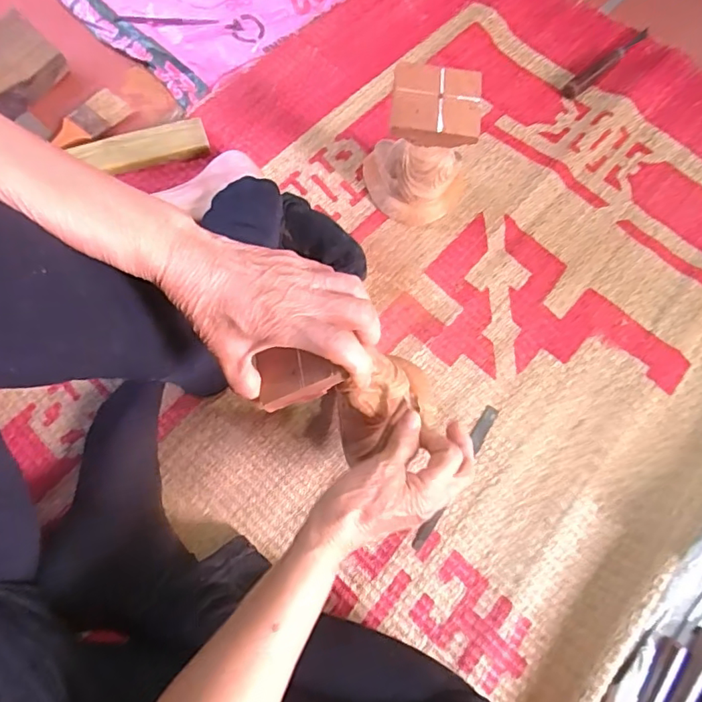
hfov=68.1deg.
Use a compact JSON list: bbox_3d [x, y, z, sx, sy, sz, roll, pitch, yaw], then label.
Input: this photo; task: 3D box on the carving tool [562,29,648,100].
[{"bbox_3d":[0.343,-0.385,0.691,0.157,0.018,0.019,-36,77,-13],"label":"carving tool"}]

